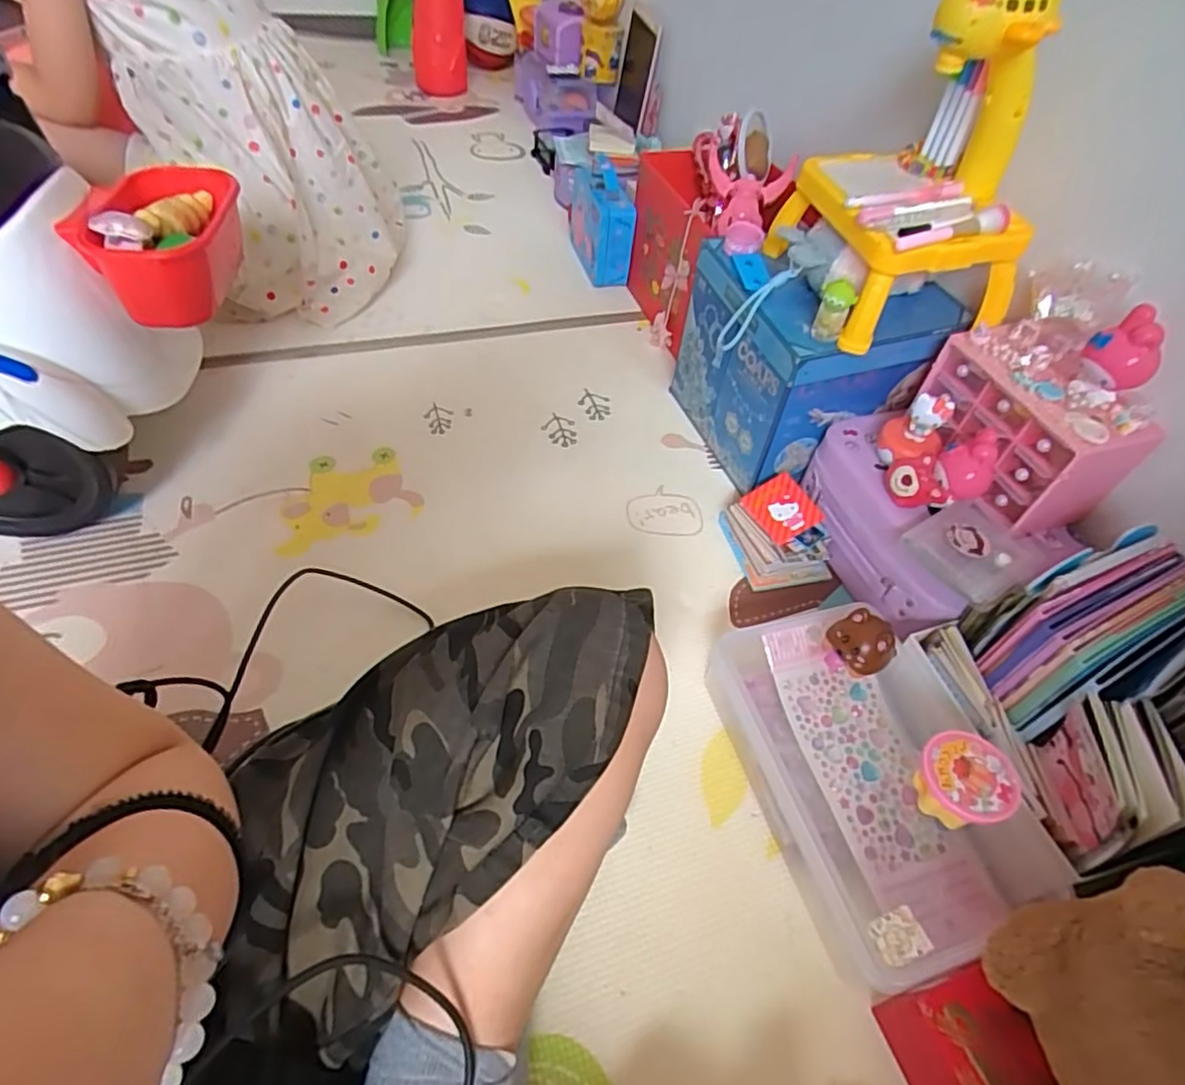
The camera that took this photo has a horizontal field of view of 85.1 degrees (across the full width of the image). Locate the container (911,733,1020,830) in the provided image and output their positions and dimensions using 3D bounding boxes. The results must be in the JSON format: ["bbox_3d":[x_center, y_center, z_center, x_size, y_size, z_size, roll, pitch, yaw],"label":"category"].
[{"bbox_3d":[0.280,0.182,0.492,0.061,0.044,0.061,3,50,-3],"label":"container"}]

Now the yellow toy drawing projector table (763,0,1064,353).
[{"bbox_3d":[0.309,-0.355,0.601,0.173,0.278,0.189,-7,52,-11],"label":"yellow toy drawing projector table"}]

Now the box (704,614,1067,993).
[{"bbox_3d":[0.233,0.198,0.558,0.178,0.072,0.284,-12,53,-15],"label":"box"}]

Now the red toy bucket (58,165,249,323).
[{"bbox_3d":[-0.417,-0.297,0.636,0.124,0.074,0.184,-1,51,-6],"label":"red toy bucket"}]

